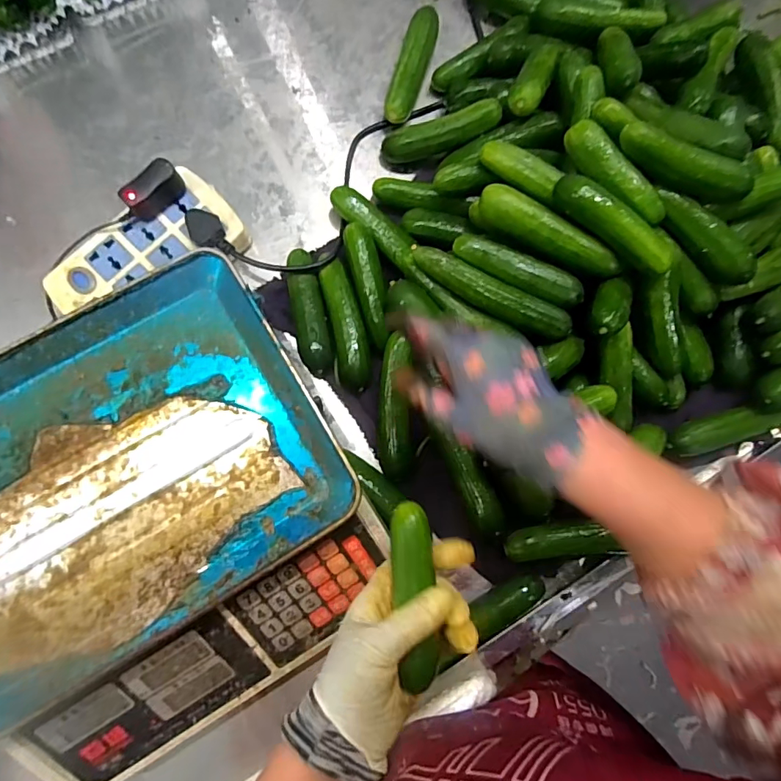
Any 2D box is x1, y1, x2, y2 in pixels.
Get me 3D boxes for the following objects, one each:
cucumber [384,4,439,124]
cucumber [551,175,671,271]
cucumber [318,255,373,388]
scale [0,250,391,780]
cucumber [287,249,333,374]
[{"bbox_3d":[0.023,-0.344,0.505,0.030,0.033,0.132,16,82,0],"label":"cucumber"},{"bbox_3d":[0.186,-0.140,0.396,0.112,0.031,0.028,43,82,3],"label":"cucumber"},{"bbox_3d":[-0.044,-0.068,0.463,0.031,0.034,0.136,-11,83,-4],"label":"cucumber"},{"bbox_3d":[-0.191,0.107,0.378,0.325,0.096,0.322,-30,85,-6],"label":"scale"},{"bbox_3d":[-0.079,-0.076,0.460,0.031,0.034,0.120,-11,83,-4],"label":"cucumber"}]

